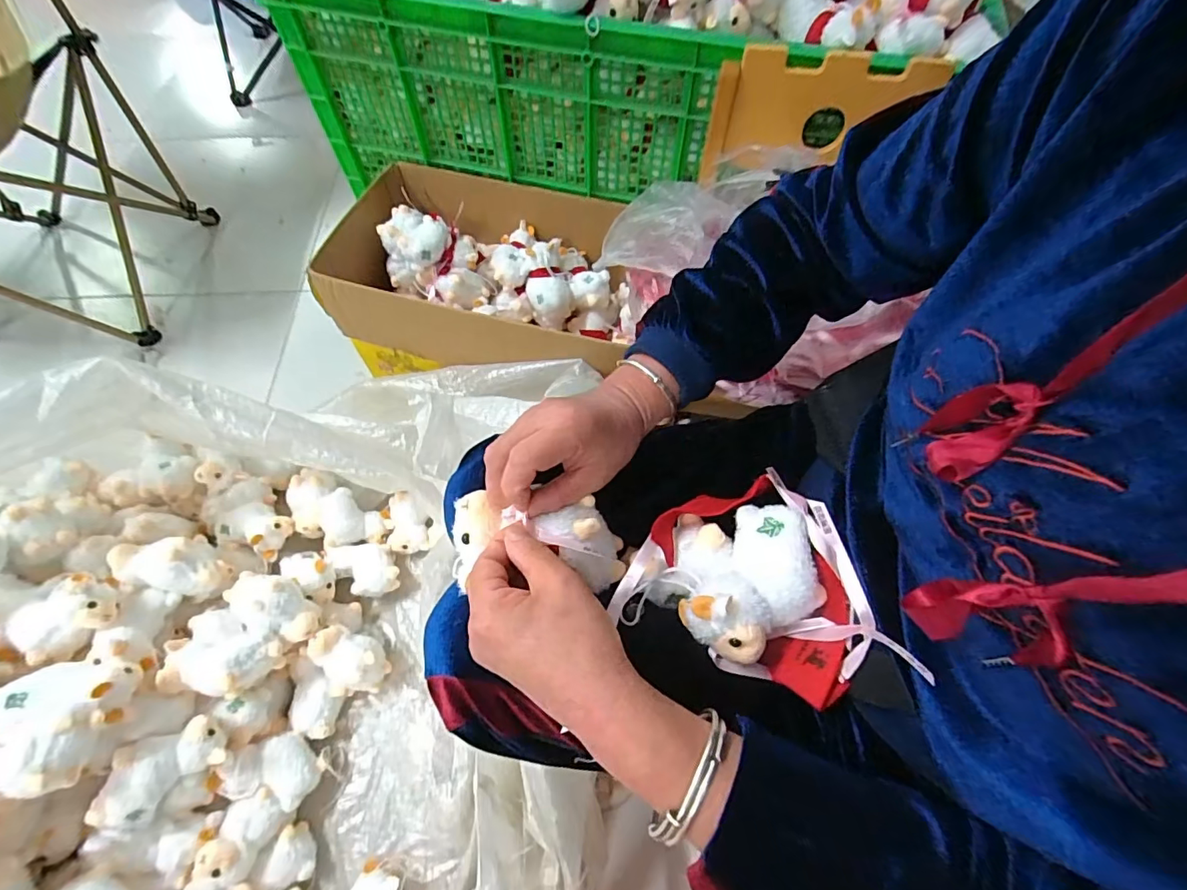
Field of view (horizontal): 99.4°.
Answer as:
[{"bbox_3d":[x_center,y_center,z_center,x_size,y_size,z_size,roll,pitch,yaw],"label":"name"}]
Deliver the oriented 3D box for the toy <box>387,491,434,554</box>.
[{"bbox_3d":[-0.303,0.130,0.837,0.066,0.043,0.094,-10,82,-5],"label":"toy"}]

